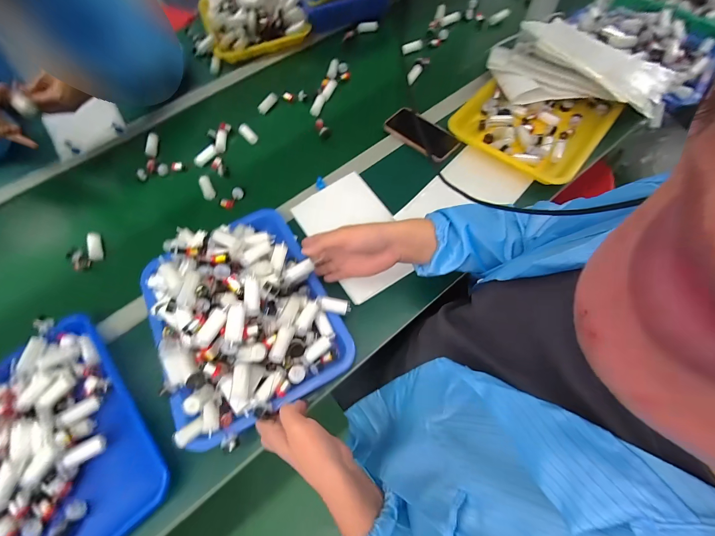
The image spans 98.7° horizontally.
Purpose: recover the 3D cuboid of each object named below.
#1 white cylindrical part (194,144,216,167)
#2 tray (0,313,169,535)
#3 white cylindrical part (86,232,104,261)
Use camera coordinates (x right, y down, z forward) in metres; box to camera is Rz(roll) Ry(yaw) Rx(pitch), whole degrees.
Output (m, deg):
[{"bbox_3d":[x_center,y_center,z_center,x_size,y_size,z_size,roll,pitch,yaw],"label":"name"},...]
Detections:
[{"bbox_3d":[-0.325,-0.241,0.657,0.056,0.018,0.016,-42,69,3],"label":"white cylindrical part"},{"bbox_3d":[-0.441,0.252,0.414,0.268,0.079,0.330,-40,69,-15],"label":"tray"},{"bbox_3d":[-0.497,-0.041,0.581,0.018,0.019,0.052,-11,86,-3],"label":"white cylindrical part"}]

